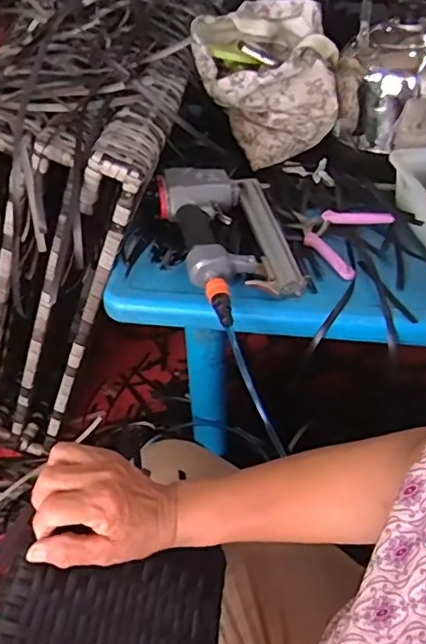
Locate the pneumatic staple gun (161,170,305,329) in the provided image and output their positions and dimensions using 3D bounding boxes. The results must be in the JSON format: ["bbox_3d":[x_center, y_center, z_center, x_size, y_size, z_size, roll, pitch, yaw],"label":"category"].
[{"bbox_3d":[0.026,-0.107,0.739,0.155,0.067,0.255,-9,45,-10],"label":"pneumatic staple gun"}]

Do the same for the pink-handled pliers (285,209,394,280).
[{"bbox_3d":[0.157,-0.120,0.779,0.126,0.013,0.128,23,48,22],"label":"pink-handled pliers"}]

